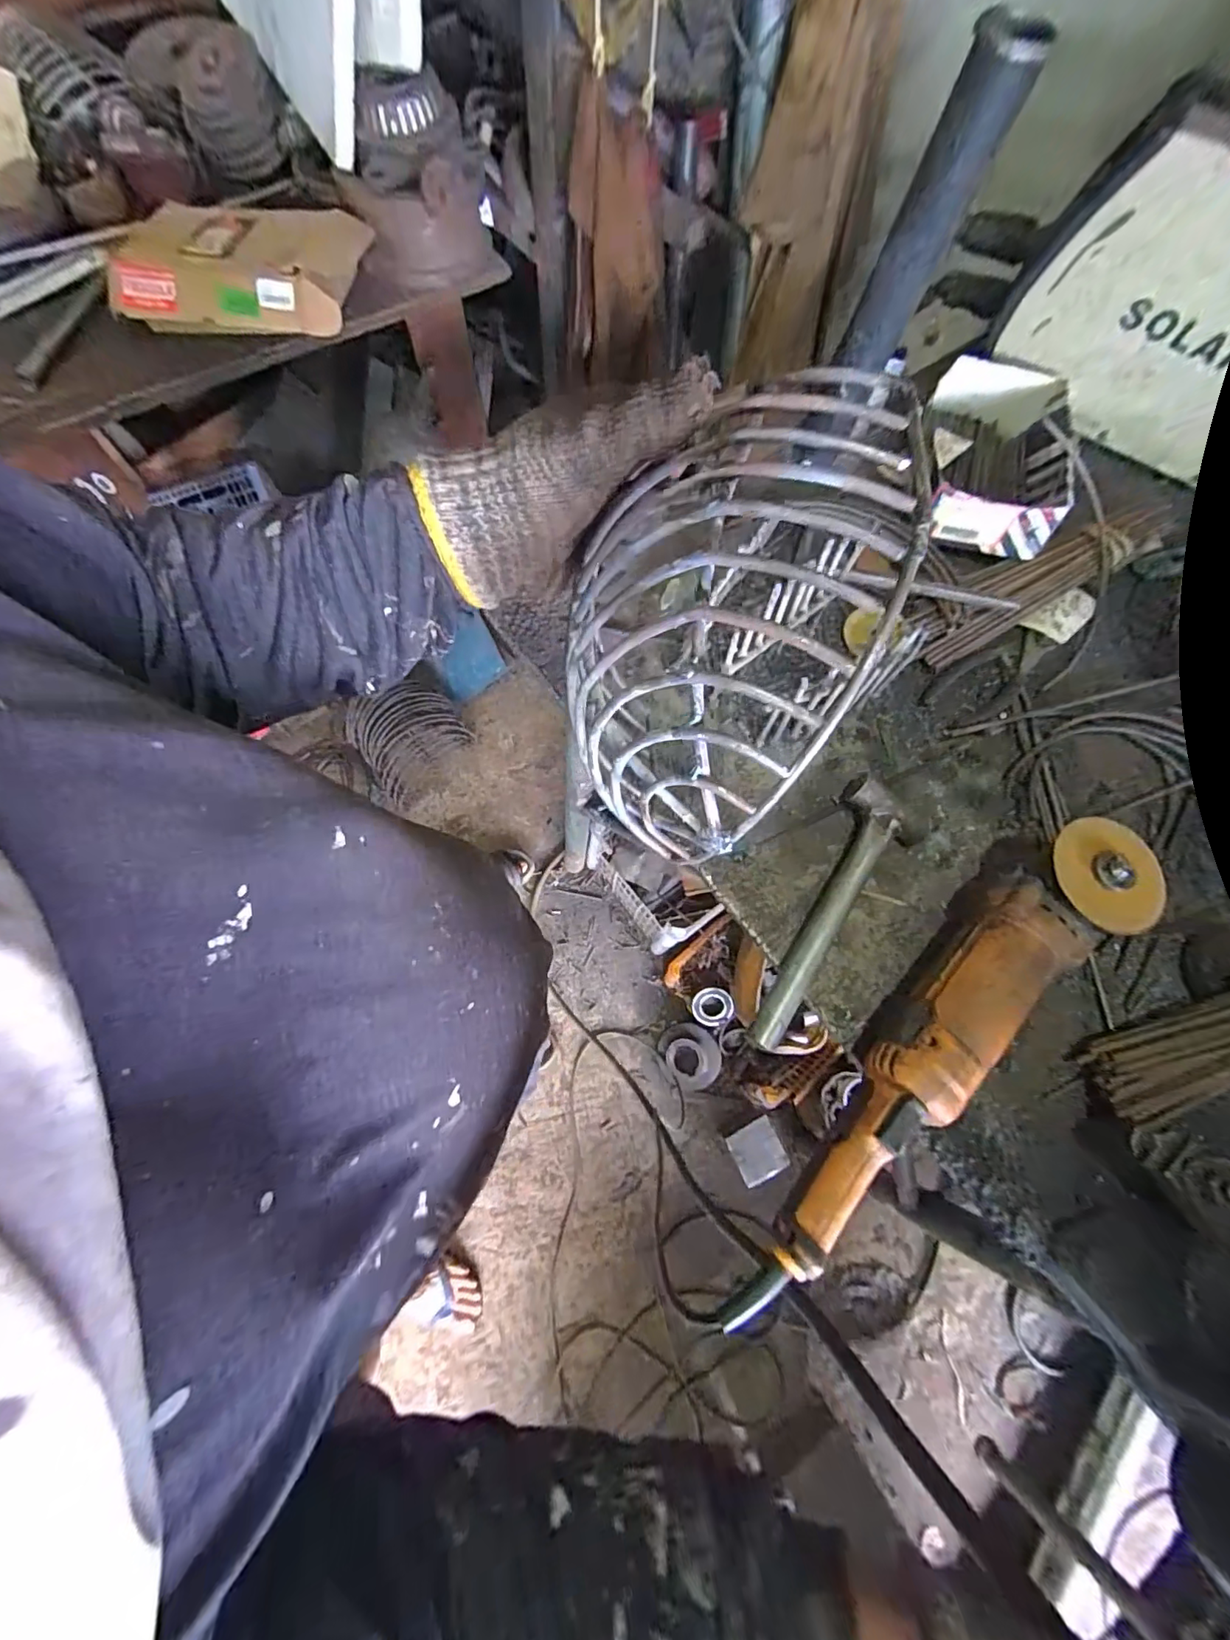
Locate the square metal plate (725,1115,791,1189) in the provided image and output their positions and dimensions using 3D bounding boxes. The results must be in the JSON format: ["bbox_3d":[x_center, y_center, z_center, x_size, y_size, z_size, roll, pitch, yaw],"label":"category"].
[{"bbox_3d":[0.284,0.664,1.083,0.102,0.004,0.098,-36,38,9],"label":"square metal plate"}]

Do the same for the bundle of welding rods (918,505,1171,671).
[{"bbox_3d":[0.439,-0.253,0.566,0.318,0.023,0.070,-28,74,-11],"label":"bundle of welding rods"}]

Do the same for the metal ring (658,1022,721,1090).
[{"bbox_3d":[0.166,0.518,1.192,0.122,0.045,0.136,-36,75,0],"label":"metal ring"}]

